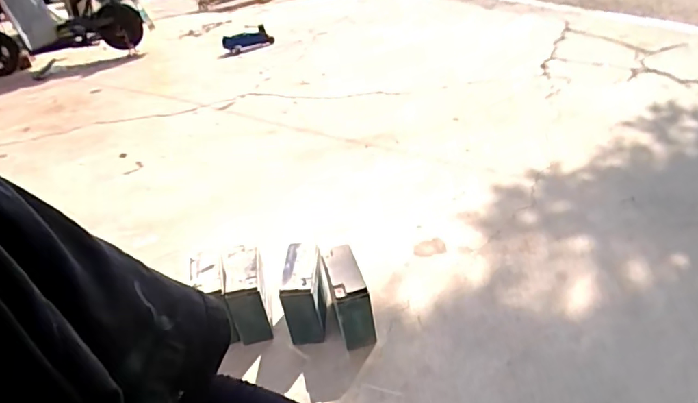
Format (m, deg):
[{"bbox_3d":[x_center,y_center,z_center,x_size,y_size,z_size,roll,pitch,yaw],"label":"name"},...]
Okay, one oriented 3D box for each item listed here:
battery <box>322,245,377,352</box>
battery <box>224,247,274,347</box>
[{"bbox_3d":[0.004,0.224,1.158,0.090,0.184,0.176,-15,32,-4],"label":"battery"},{"bbox_3d":[-0.240,0.227,1.207,0.091,0.174,0.171,-15,32,-4],"label":"battery"}]

